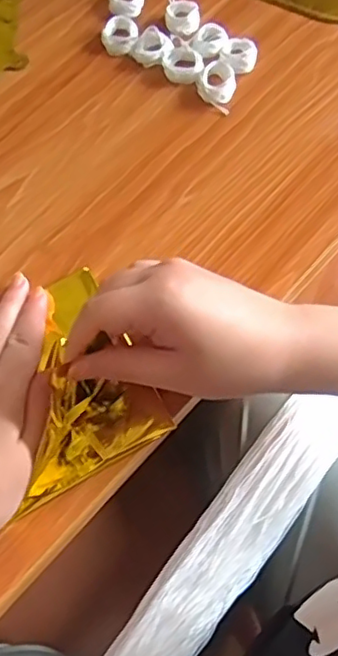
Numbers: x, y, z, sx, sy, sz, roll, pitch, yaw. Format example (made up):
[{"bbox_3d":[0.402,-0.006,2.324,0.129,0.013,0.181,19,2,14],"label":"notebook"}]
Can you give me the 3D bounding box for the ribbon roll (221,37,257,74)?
[{"bbox_3d":[0.055,-0.211,0.492,0.026,0.009,0.031,5,67,3],"label":"ribbon roll"}]

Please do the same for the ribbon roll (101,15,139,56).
[{"bbox_3d":[-0.039,-0.232,0.501,0.029,0.009,0.031,-4,67,-1],"label":"ribbon roll"}]

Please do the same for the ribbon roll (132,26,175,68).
[{"bbox_3d":[-0.014,-0.219,0.493,0.029,0.010,0.029,0,67,1],"label":"ribbon roll"}]

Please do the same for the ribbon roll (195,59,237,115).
[{"bbox_3d":[0.036,-0.185,0.480,0.030,0.010,0.038,16,68,7],"label":"ribbon roll"}]

